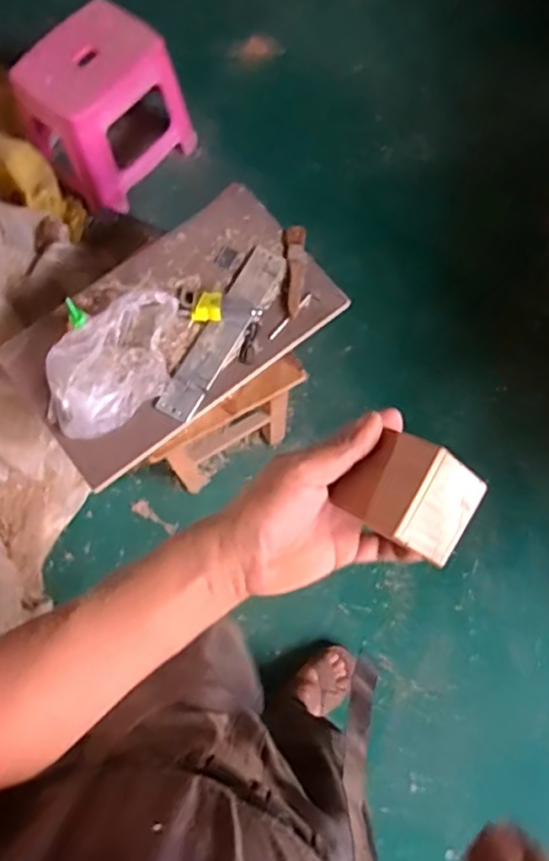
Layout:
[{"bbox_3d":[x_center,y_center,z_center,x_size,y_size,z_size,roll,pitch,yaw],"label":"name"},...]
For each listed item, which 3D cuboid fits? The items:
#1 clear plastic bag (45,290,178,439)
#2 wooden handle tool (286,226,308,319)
[{"bbox_3d":[-0.254,-0.110,1.000,0.161,0.049,0.268,43,79,11],"label":"clear plastic bag"},{"bbox_3d":[0.039,-0.275,1.063,0.035,0.020,0.162,0,74,0],"label":"wooden handle tool"}]

